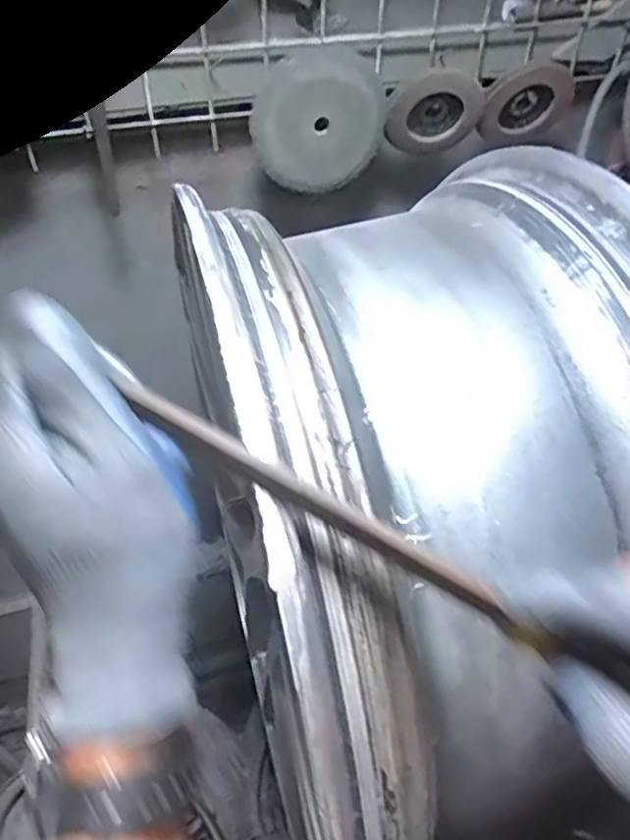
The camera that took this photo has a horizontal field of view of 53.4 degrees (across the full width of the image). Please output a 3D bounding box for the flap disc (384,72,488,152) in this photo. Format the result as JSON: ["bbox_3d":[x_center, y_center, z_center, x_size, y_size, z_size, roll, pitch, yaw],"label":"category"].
[{"bbox_3d":[0.116,-0.301,0.612,0.090,0.074,0.025,-1,46,-2],"label":"flap disc"}]

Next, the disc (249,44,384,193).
[{"bbox_3d":[0.004,-0.281,0.590,0.126,0.119,0.016,-6,46,-7],"label":"disc"}]

